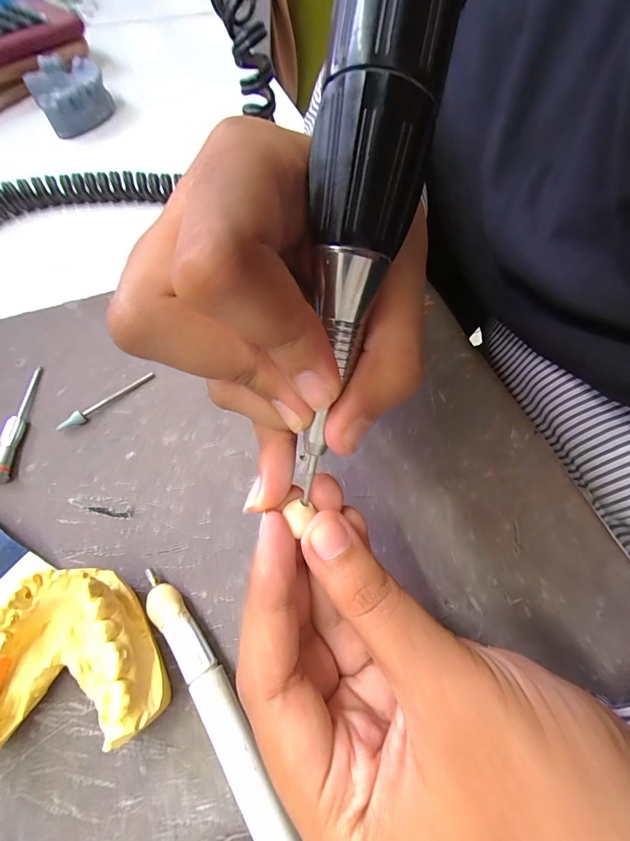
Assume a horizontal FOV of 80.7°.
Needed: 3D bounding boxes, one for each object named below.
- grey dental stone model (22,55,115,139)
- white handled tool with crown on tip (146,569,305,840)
[{"bbox_3d":[-0.186,-0.251,0.285,0.051,0.025,0.066,-30,68,-16],"label":"grey dental stone model"},{"bbox_3d":[-0.029,0.102,0.125,0.014,0.012,0.109,-33,69,-17],"label":"white handled tool with crown on tip"}]

